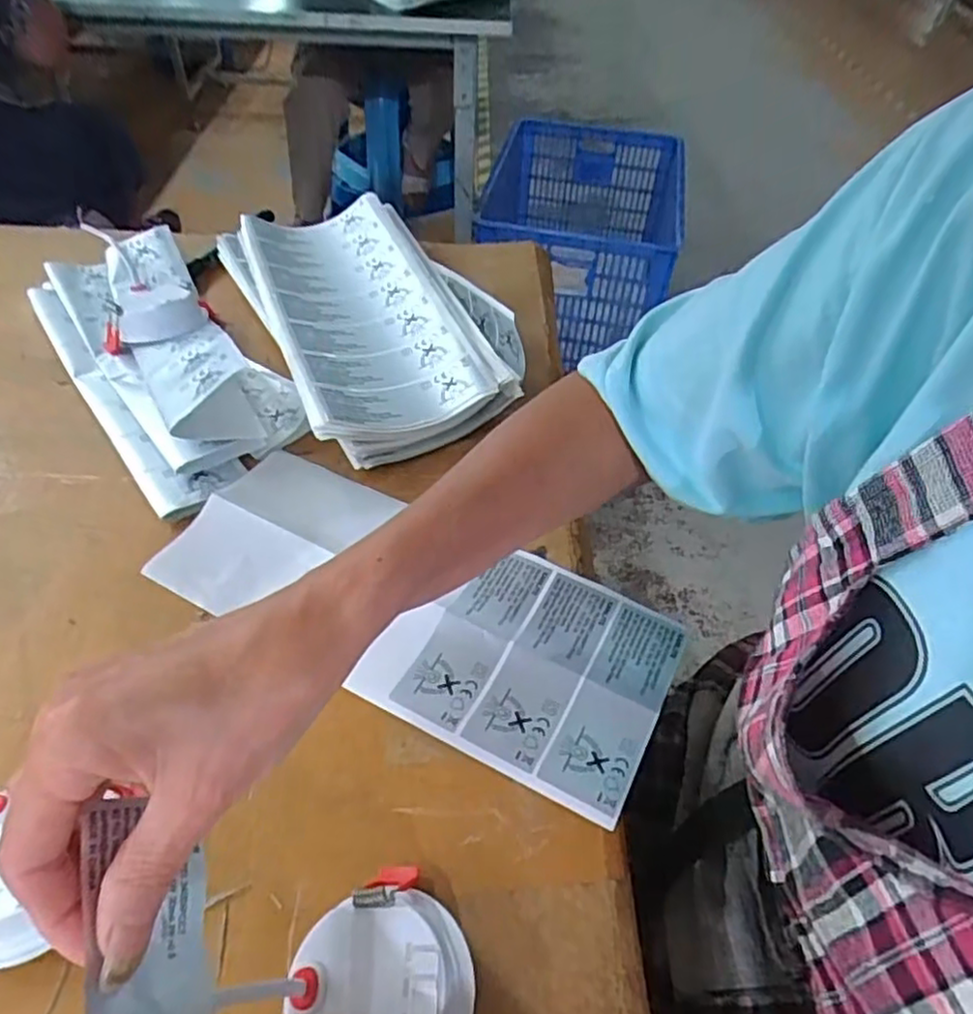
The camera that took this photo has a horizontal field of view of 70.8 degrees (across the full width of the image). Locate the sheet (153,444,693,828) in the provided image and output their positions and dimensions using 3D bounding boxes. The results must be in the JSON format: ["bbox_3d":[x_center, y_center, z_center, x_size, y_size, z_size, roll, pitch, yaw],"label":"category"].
[{"bbox_3d":[-0.044,0.049,0.392,0.296,0.017,0.124,24,51,18],"label":"sheet"}]

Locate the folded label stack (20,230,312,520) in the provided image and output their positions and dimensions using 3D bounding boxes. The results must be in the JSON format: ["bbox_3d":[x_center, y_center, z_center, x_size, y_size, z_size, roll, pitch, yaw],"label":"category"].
[{"bbox_3d":[-0.248,-0.128,0.513,0.126,0.052,0.320,-28,55,-25],"label":"folded label stack"}]

